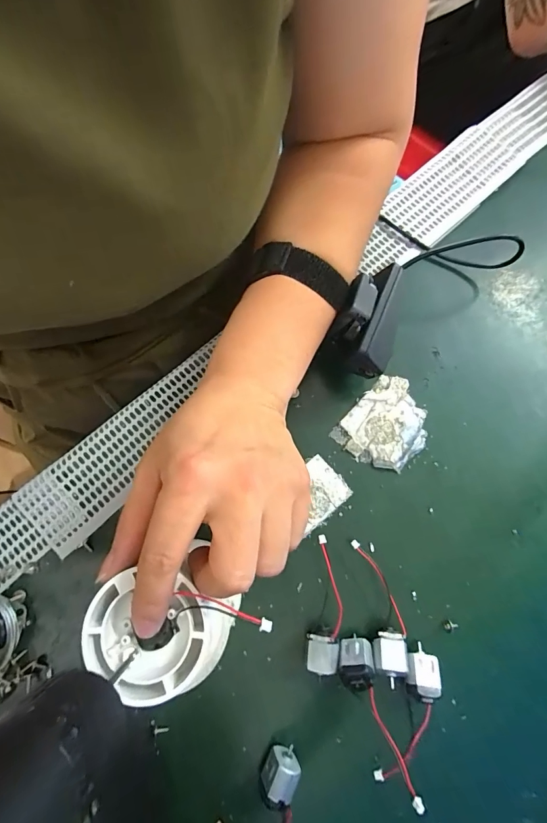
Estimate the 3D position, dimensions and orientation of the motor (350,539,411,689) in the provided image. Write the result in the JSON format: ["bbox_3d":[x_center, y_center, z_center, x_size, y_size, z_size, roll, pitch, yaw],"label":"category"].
[{"bbox_3d":[0.065,0.119,0.236,0.020,0.020,0.077,-7,77,-4],"label":"motor"}]

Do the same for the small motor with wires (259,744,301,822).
[{"bbox_3d":[0.009,0.226,0.208,0.022,0.019,0.078,-10,77,-5],"label":"small motor with wires"}]

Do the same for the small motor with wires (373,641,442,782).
[{"bbox_3d":[0.078,0.173,0.220,0.020,0.021,0.071,21,77,3],"label":"small motor with wires"}]

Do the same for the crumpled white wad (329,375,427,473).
[{"bbox_3d":[0.081,0.010,0.274,0.053,0.005,0.065,41,79,7],"label":"crumpled white wad"}]

